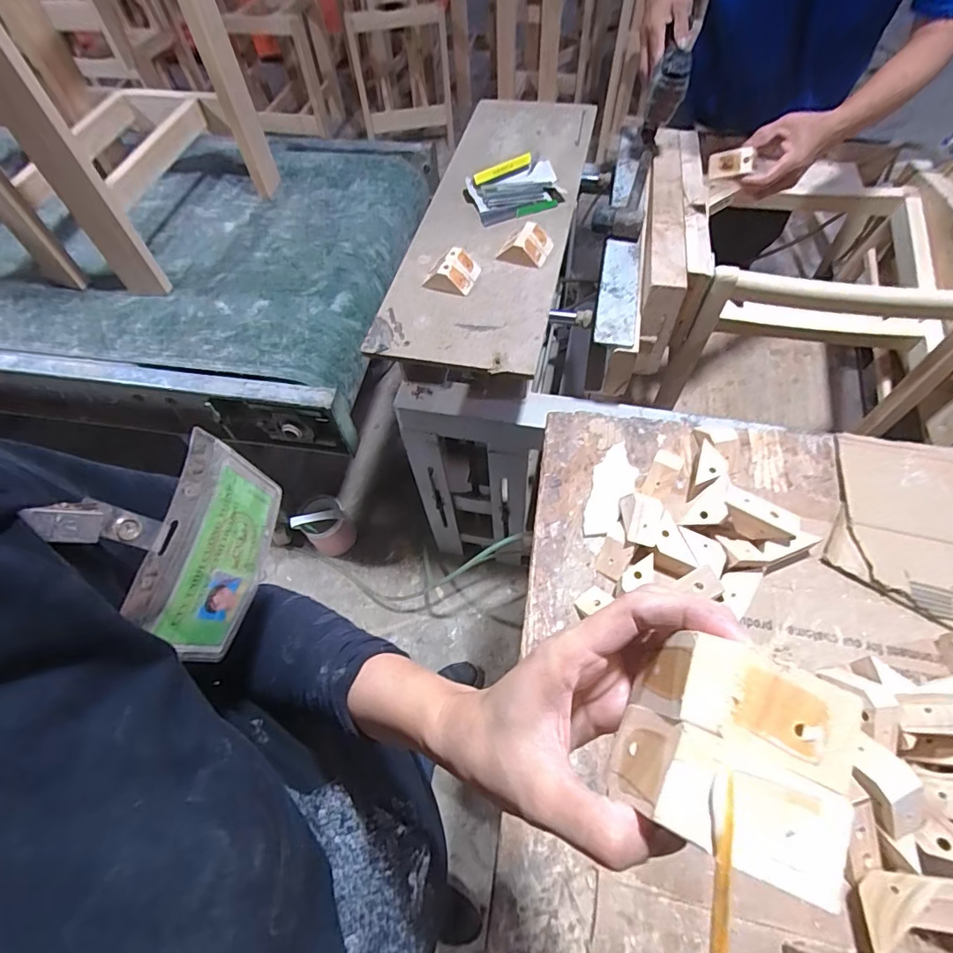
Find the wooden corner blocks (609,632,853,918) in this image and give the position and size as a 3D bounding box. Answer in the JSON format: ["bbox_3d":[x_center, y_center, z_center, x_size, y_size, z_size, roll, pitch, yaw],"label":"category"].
[{"bbox_3d":[0.103,0.108,0.195,0.069,0.047,0.072,24,72,6],"label":"wooden corner blocks"}]

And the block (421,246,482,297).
[{"bbox_3d":[-0.042,-0.350,0.834,0.081,0.040,0.079,20,64,13],"label":"block"}]

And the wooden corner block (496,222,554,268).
[{"bbox_3d":[0.086,-0.405,0.859,0.085,0.036,0.081,24,65,15],"label":"wooden corner block"}]

